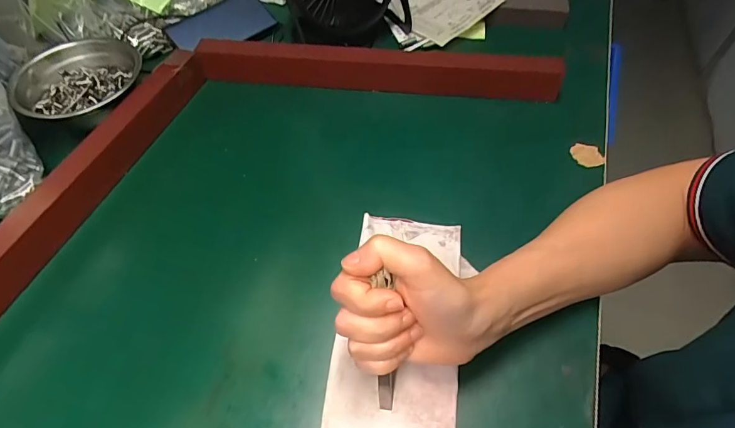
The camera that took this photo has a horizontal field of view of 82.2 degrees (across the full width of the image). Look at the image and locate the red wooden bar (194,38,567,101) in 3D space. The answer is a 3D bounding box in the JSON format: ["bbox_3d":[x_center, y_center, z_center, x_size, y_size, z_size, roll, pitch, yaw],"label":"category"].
[{"bbox_3d":[0.009,-0.160,0.467,0.401,0.051,0.026,4,53,4],"label":"red wooden bar"}]

